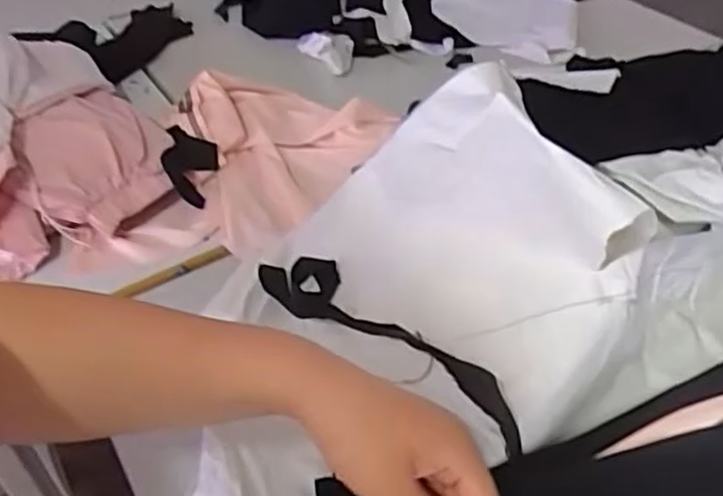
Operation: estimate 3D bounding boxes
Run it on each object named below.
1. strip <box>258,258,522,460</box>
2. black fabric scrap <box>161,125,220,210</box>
[{"bbox_3d":[0.013,0.058,0.495,0.237,0.028,0.040,31,53,33],"label":"strip"},{"bbox_3d":[-0.161,-0.083,0.684,0.046,0.033,0.096,-8,42,-3],"label":"black fabric scrap"}]

